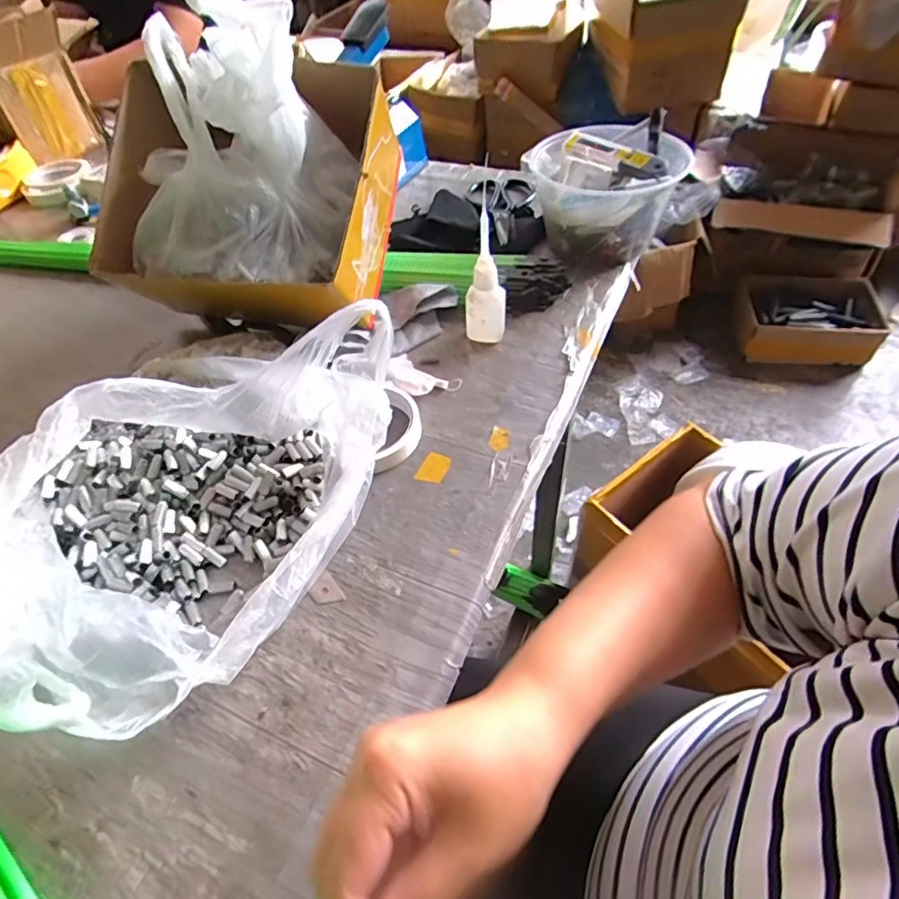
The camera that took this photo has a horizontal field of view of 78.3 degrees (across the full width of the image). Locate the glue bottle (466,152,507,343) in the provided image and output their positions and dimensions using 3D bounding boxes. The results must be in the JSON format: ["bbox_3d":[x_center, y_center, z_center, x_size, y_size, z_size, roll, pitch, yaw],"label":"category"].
[{"bbox_3d":[0.032,-0.164,0.497,0.036,0.162,0.023,1,50,5],"label":"glue bottle"}]

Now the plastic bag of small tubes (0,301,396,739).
[{"bbox_3d":[-0.193,0.024,0.377,0.227,0.128,0.277,15,53,16],"label":"plastic bag of small tubes"}]

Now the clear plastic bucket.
[{"bbox_3d":[0.164,-0.265,0.579,0.134,0.099,0.131,-2,50,3],"label":"clear plastic bucket"}]

